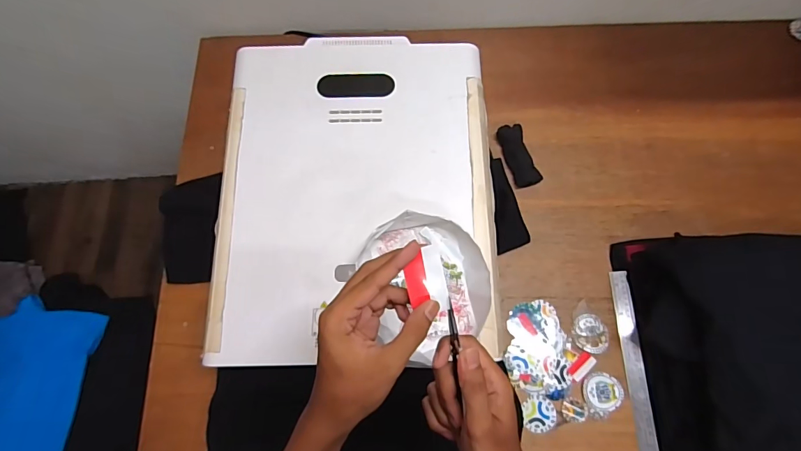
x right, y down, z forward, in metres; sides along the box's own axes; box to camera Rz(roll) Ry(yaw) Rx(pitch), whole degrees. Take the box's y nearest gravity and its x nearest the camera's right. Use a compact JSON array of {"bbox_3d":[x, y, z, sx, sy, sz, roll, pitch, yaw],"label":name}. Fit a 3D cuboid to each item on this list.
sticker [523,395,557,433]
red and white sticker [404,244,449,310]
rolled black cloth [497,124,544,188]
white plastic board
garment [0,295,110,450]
[{"bbox_3d":[0.228,0.308,0.671,0.051,0.004,0.054,0,73,-1],"label":"sticker"},{"bbox_3d":[0.022,0.046,0.353,0.033,0.004,0.054,-11,93,3],"label":"red and white sticker"},{"bbox_3d":[0.227,-0.133,0.794,0.050,0.024,0.126,-17,74,-7],"label":"rolled black cloth"},{"bbox_3d":[-0.067,-0.065,0.613,0.399,0.025,0.497,-2,71,0],"label":"white plastic board"},{"bbox_3d":[-0.772,0.377,0.814,0.256,0.103,0.436,5,73,0],"label":"garment"}]

